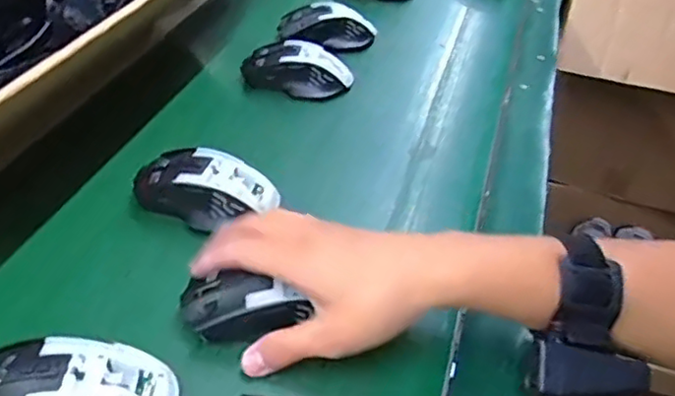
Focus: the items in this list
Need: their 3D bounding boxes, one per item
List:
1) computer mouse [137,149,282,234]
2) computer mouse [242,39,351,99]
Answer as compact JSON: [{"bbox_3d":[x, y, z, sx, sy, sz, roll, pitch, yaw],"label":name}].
[{"bbox_3d":[-0.108,-0.009,0.508,0.113,0.033,0.059,10,41,3],"label":"computer mouse"},{"bbox_3d":[-0.043,-0.139,0.672,0.119,0.038,0.058,9,40,1],"label":"computer mouse"}]

